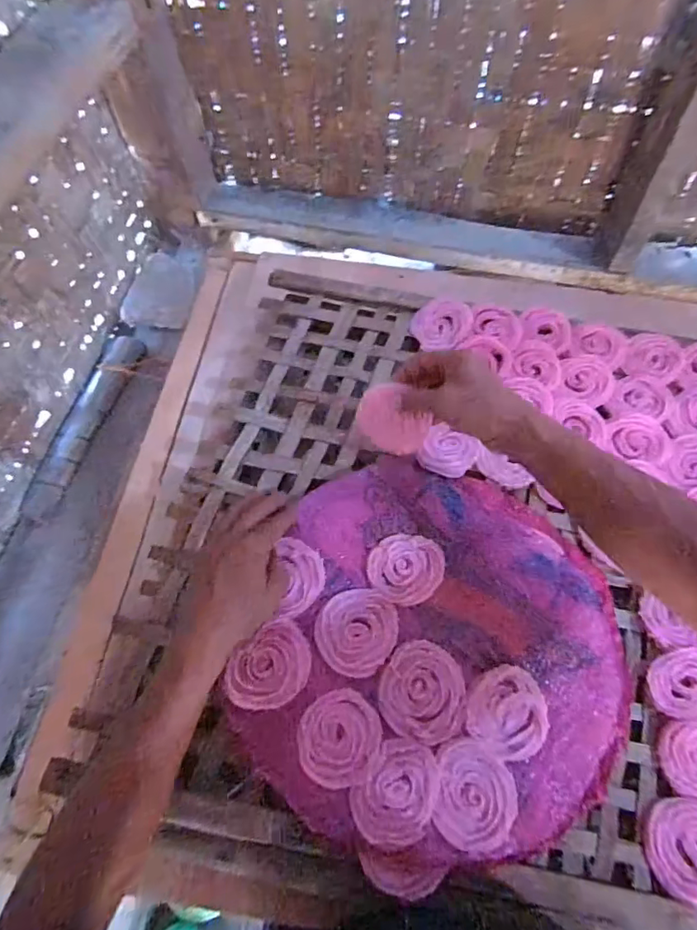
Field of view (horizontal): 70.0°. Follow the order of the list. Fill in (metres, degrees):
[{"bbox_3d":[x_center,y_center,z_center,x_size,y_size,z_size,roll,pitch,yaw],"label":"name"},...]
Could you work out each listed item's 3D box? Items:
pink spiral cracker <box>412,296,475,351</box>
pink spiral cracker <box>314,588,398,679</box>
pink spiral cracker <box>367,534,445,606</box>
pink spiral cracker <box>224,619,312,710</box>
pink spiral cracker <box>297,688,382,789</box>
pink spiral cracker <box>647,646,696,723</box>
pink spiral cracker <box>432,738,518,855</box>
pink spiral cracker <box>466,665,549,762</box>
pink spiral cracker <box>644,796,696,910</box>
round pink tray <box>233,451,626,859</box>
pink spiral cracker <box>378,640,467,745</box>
[{"bbox_3d":[0.117,-0.178,0.626,0.074,0.013,0.068,0,65,-1],"label":"pink spiral cracker"},{"bbox_3d":[0.008,0.154,0.460,0.074,0.005,0.075,2,65,0],"label":"pink spiral cracker"},{"bbox_3d":[0.058,0.100,0.494,0.068,0.013,0.073,0,66,-1],"label":"pink spiral cracker"},{"bbox_3d":[-0.069,0.180,0.443,0.077,0.010,0.062,-41,72,-17],"label":"pink spiral cracker"},{"bbox_3d":[-0.007,0.231,0.423,0.069,0.004,0.071,0,66,-1],"label":"pink spiral cracker"},{"bbox_3d":[0.318,0.204,0.465,0.066,0.008,0.063,0,66,-1],"label":"pink spiral cracker"},{"bbox_3d":[0.105,0.271,0.410,0.065,0.010,0.074,12,66,4],"label":"pink spiral cracker"},{"bbox_3d":[0.143,0.218,0.443,0.068,0.004,0.071,0,66,-1],"label":"pink spiral cracker"},{"bbox_3d":[0.286,0.320,0.411,0.071,0.009,0.071,25,68,10],"label":"pink spiral cracker"},{"bbox_3d":[0.086,0.162,0.463,0.327,0.026,0.332,17,66,7],"label":"round pink tray"},{"bbox_3d":[0.066,0.202,0.445,0.075,0.006,0.080,0,66,-1],"label":"pink spiral cracker"}]

